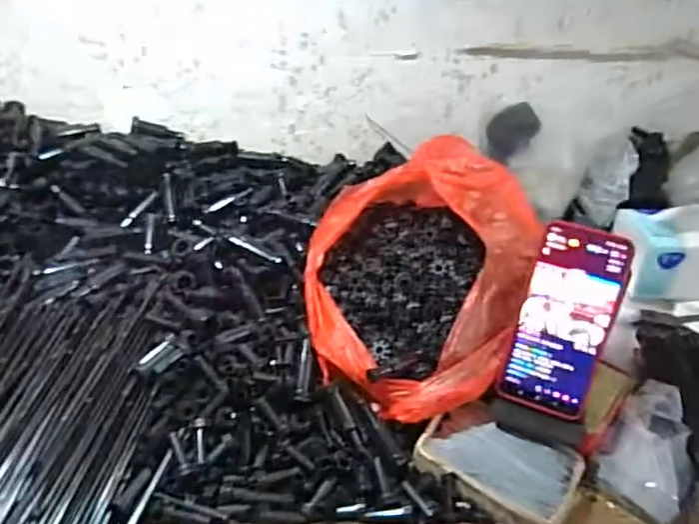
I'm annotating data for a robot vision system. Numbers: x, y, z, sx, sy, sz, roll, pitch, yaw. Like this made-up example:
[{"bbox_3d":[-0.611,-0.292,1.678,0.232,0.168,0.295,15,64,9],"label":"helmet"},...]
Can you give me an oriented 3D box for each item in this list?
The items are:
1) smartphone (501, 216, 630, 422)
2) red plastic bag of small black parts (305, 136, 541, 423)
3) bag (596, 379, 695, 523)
[{"bbox_3d":[0.187,0.050,0.537,0.077,0.164,0.011,18,7,22],"label":"smartphone"},{"bbox_3d":[0.067,0.011,0.613,0.207,0.168,0.258,13,36,16],"label":"red plastic bag of small black parts"},{"bbox_3d":[0.281,0.169,0.562,0.071,0.057,0.133,24,40,29],"label":"bag"}]

